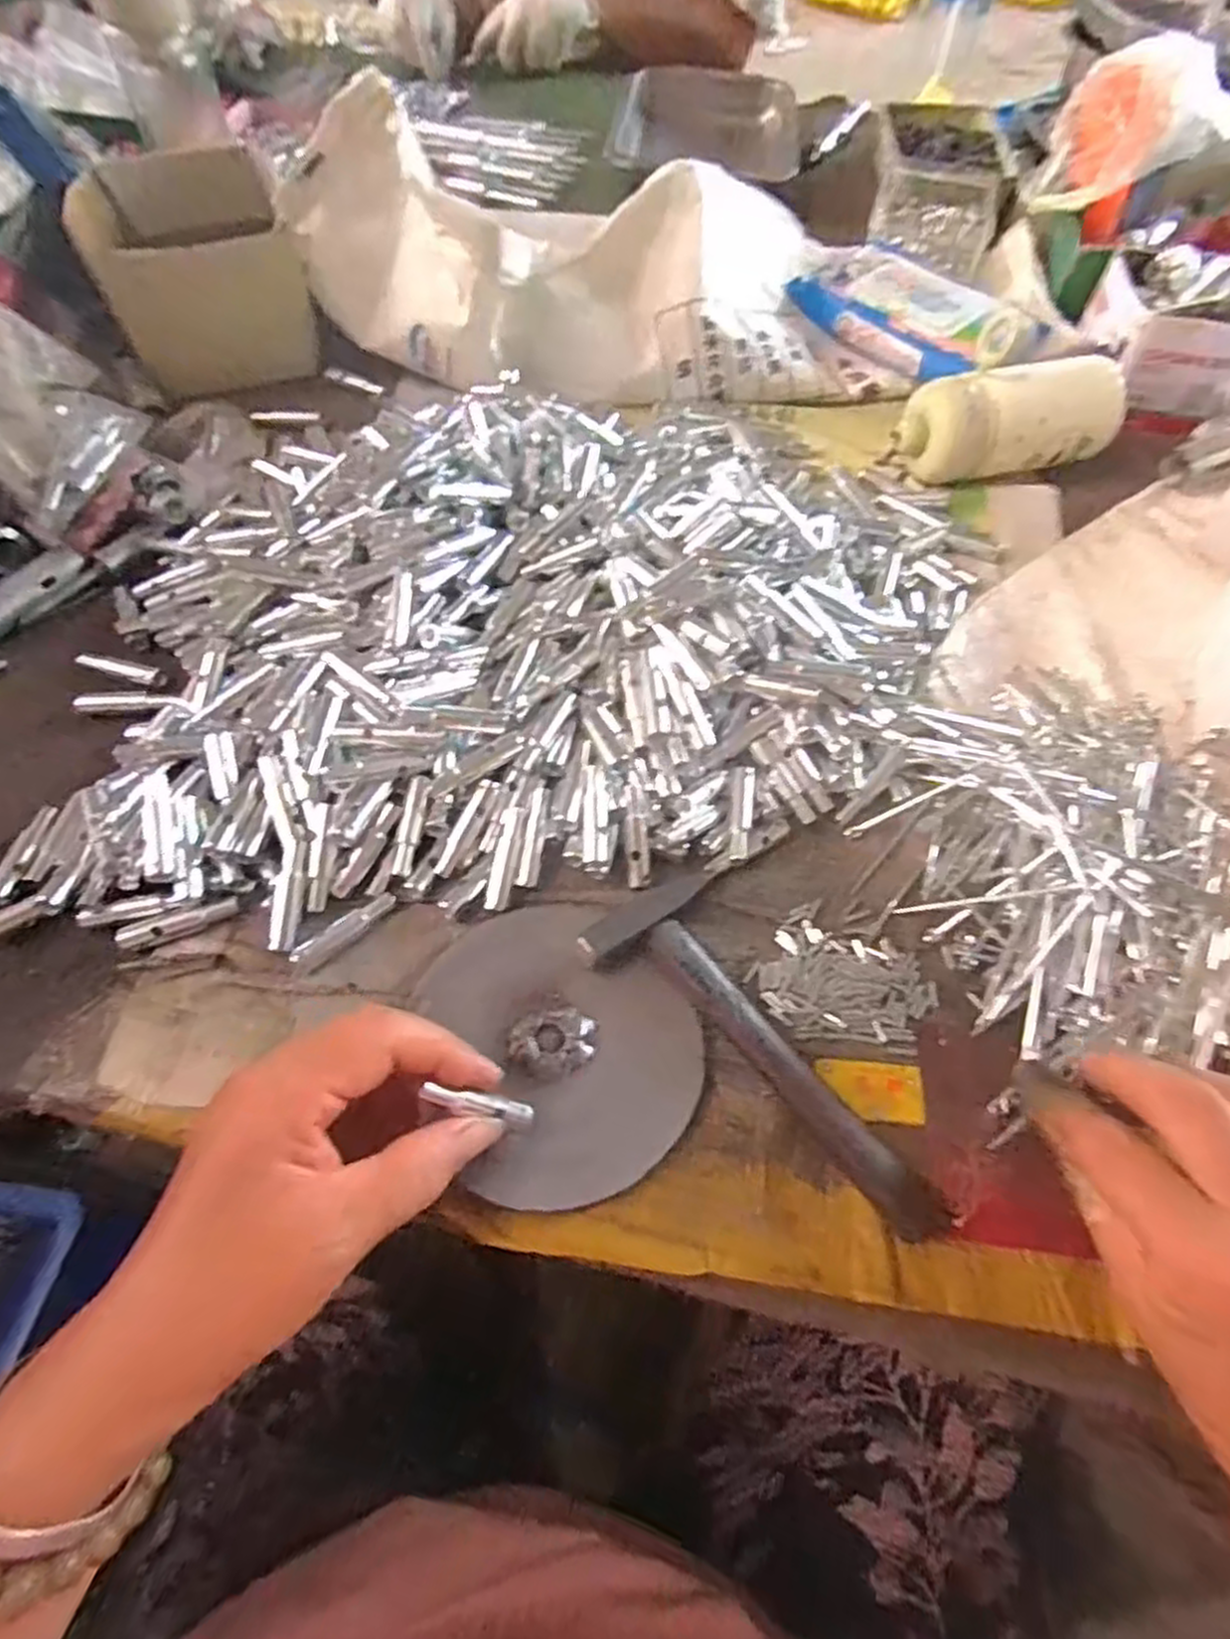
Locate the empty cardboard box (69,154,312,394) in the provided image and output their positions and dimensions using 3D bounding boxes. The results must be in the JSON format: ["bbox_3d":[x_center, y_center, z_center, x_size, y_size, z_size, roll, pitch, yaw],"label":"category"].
[{"bbox_3d":[-0.322,-0.430,0.602,0.148,0.092,0.155,-25,63,-15],"label":"empty cardboard box"}]

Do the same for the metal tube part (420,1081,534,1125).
[{"bbox_3d":[-0.052,0.108,0.288,0.050,0.012,0.009,28,52,-34],"label":"metal tube part"}]

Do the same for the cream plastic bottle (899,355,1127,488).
[{"bbox_3d":[0.275,-0.280,0.531,0.147,0.056,0.056,-10,60,-7],"label":"cream plastic bottle"}]

